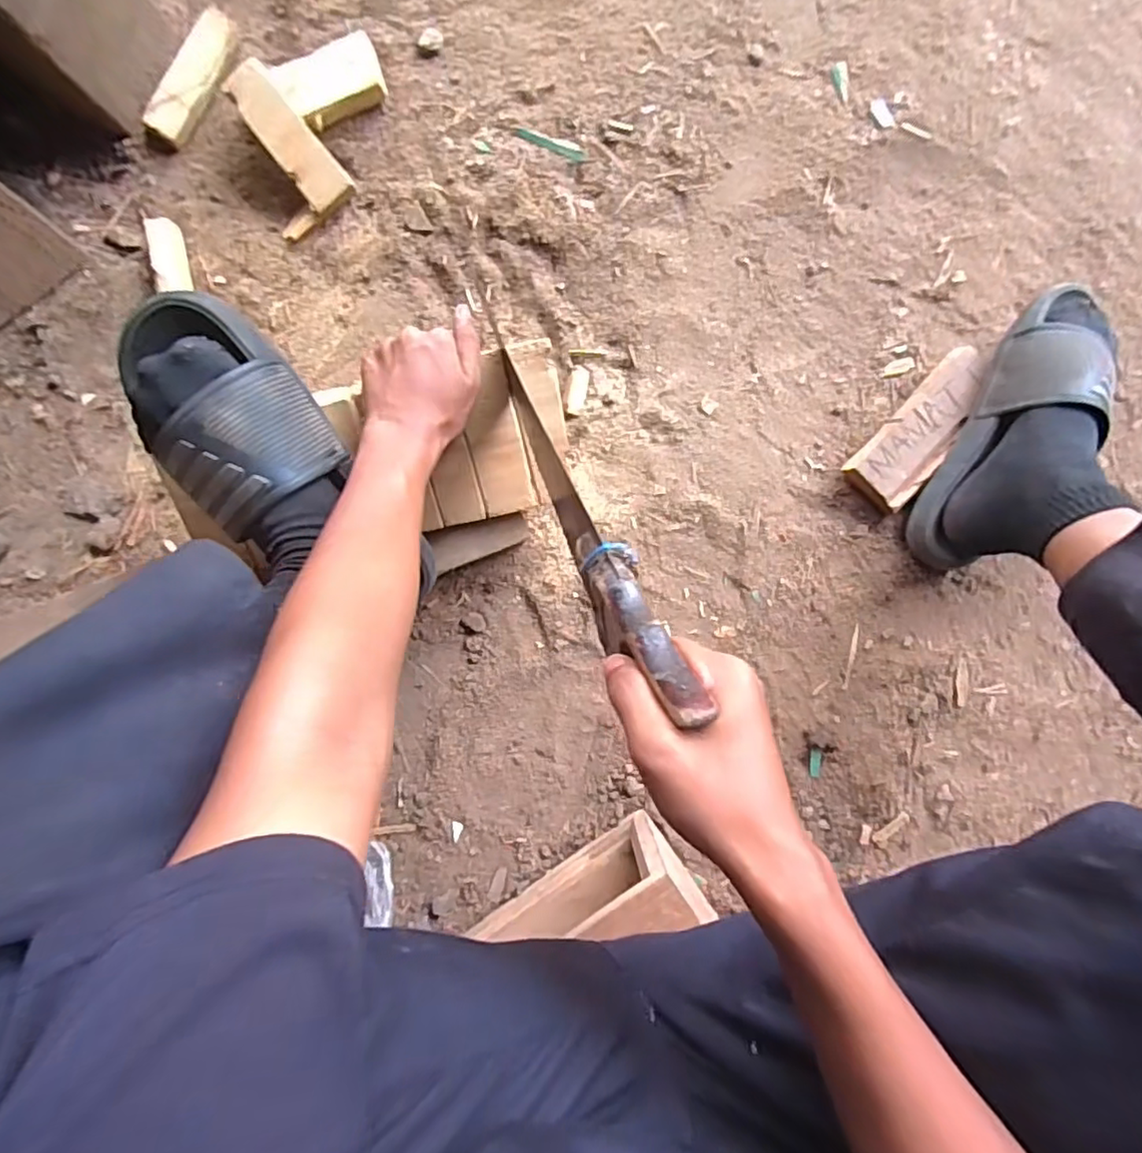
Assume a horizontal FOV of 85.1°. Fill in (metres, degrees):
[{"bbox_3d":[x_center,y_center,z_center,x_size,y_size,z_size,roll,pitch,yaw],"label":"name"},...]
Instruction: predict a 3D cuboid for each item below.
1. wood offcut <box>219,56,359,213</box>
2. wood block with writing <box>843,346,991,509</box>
[{"bbox_3d":[-0.264,-0.412,0.588,0.046,0.024,0.127,-38,109,1],"label":"wood offcut"},{"bbox_3d":[0.334,-0.137,0.590,0.063,0.034,0.163,43,91,0],"label":"wood block with writing"}]

